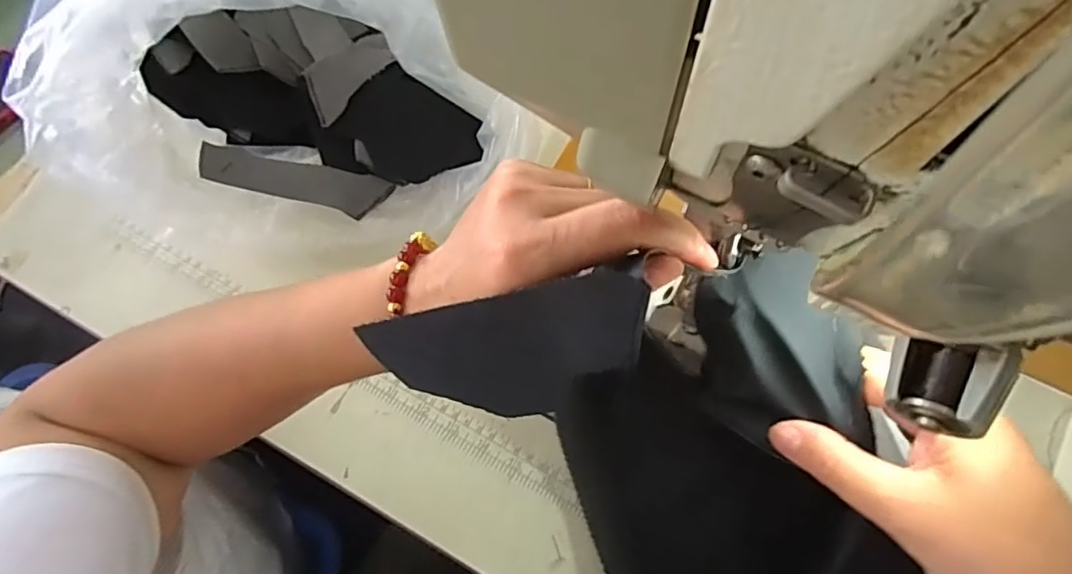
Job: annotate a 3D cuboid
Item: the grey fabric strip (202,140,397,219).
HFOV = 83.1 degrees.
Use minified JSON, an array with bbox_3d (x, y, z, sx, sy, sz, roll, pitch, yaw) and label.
[{"bbox_3d":[-0.178,-0.077,0.451,0.131,0.015,0.033,10,65,-9],"label":"grey fabric strip"}]

